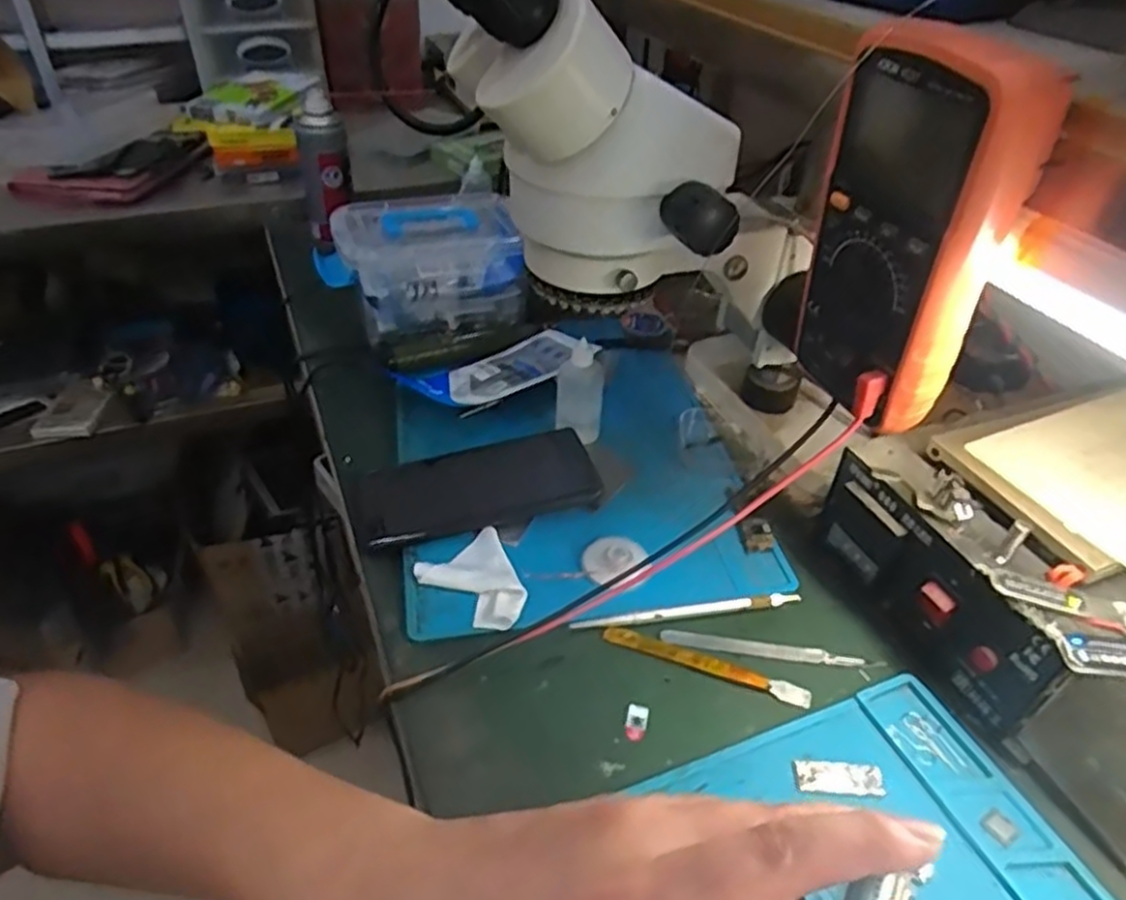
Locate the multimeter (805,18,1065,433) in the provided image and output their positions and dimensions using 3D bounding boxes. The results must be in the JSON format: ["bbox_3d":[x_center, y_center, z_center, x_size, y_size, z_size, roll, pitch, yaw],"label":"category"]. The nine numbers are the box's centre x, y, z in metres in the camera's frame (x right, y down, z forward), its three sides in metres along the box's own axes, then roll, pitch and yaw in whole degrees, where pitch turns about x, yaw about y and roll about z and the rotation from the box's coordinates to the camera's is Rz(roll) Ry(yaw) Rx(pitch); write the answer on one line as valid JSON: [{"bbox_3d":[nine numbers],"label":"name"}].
[{"bbox_3d":[0.163,-0.100,0.355,0.049,0.170,0.087,-11,41,-16],"label":"multimeter"}]

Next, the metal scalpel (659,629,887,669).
[{"bbox_3d":[0.124,0.119,0.444,0.128,0.004,0.010,7,39,6],"label":"metal scalpel"}]

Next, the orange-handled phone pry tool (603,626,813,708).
[{"bbox_3d":[0.083,0.124,0.433,0.121,0.004,0.013,14,40,14],"label":"orange-handled phone pry tool"}]

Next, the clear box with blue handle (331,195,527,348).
[{"bbox_3d":[-0.127,-0.175,0.701,0.161,0.088,0.133,-10,41,-16],"label":"clear box with blue handle"}]

